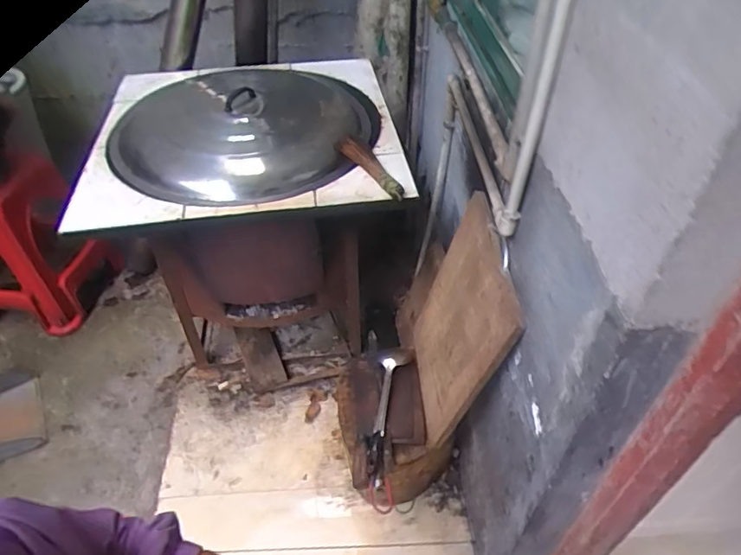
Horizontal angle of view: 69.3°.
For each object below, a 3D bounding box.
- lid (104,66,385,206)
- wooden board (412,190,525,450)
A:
[{"bbox_3d":[-0.313,-0.366,1.287,0.615,0.122,0.571,0,45,0],"label":"lid"},{"bbox_3d":[0.174,0.091,1.094,0.027,0.481,0.331,3,48,-15],"label":"wooden board"}]

